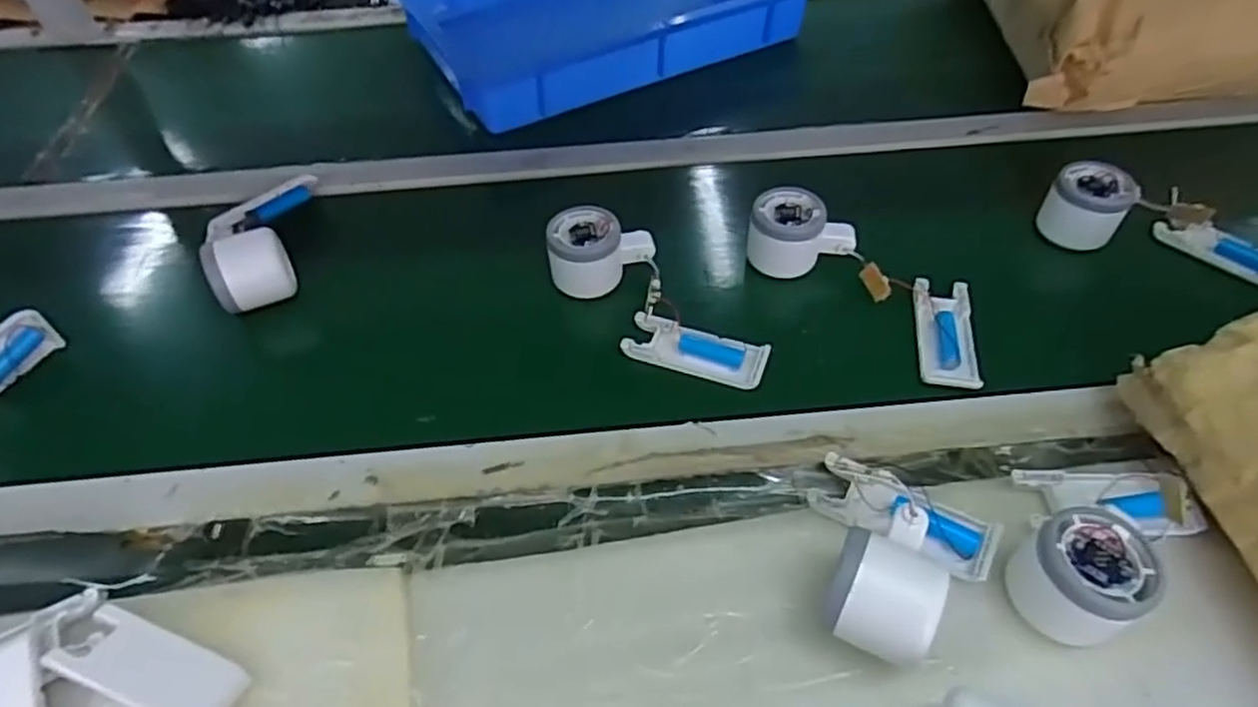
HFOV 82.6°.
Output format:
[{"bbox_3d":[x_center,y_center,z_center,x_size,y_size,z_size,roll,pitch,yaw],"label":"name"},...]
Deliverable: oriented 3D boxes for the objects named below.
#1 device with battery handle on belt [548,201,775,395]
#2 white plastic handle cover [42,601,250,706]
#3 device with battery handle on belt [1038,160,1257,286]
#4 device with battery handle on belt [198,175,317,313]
[{"bbox_3d":[0.017,-0.043,0.549,0.074,0.049,0.197,-32,57,-24],"label":"device with battery handle on belt"},{"bbox_3d":[-0.253,0.166,0.377,0.103,0.018,0.037,16,52,14],"label":"white plastic handle cover"},{"bbox_3d":[0.444,-0.109,0.587,0.184,0.047,0.069,15,52,13],"label":"device with battery handle on belt"},{"bbox_3d":[-0.315,-0.104,0.602,0.070,0.060,0.155,-7,50,-5],"label":"device with battery handle on belt"}]

